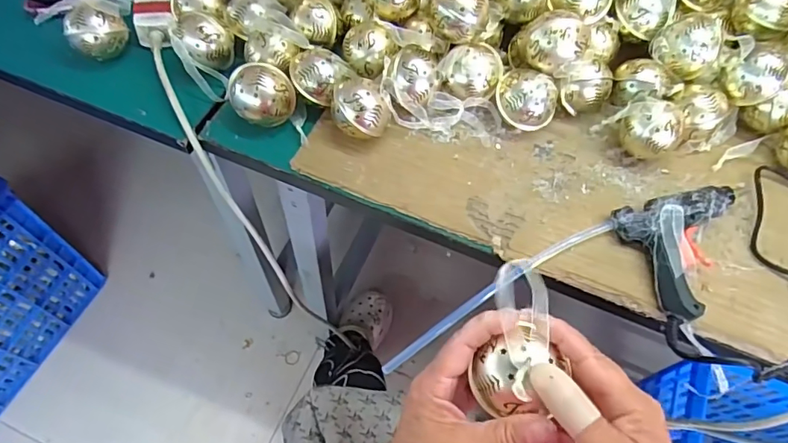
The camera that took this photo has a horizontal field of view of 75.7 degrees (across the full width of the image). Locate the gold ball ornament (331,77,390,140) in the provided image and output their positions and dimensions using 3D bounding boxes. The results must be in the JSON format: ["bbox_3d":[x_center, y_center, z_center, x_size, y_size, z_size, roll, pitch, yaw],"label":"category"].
[{"bbox_3d":[-0.032,-0.110,0.485,0.052,0.047,0.059,0,61,-3],"label":"gold ball ornament"}]

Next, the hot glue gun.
[{"bbox_3d":[0.264,0.024,0.445,0.107,0.030,0.105,-15,63,-12],"label":"hot glue gun"}]

